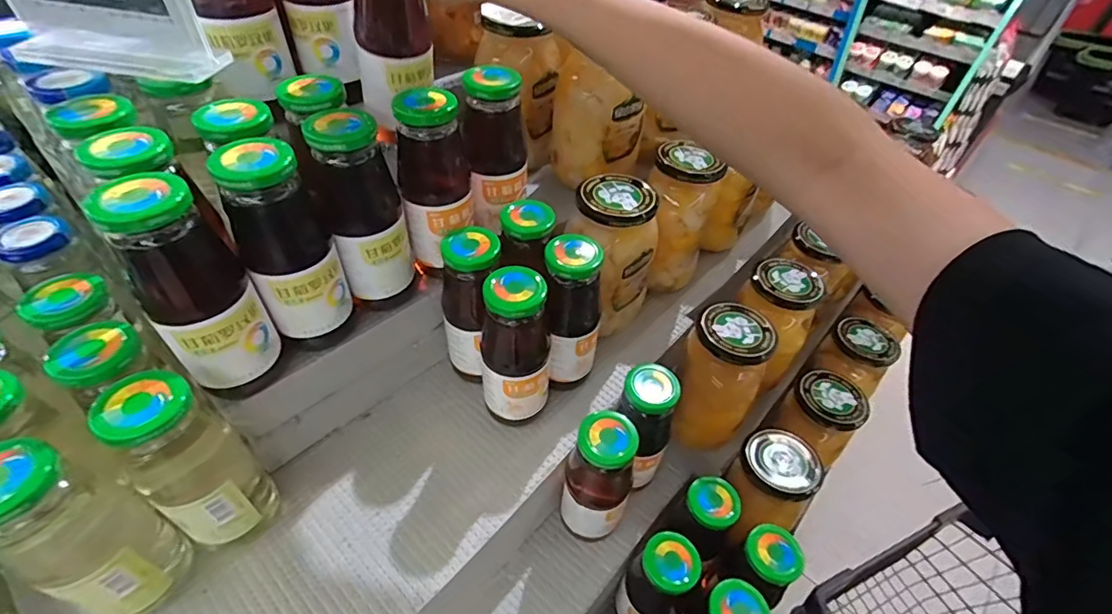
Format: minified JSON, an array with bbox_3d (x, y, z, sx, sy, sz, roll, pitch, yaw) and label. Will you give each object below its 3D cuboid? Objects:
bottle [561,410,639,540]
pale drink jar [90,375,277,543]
[{"bbox_3d":[0.038,0.154,0.454,0.058,0.136,0.053,2,46,-3],"label":"bottle"},{"bbox_3d":[-0.249,0.115,0.353,0.052,0.164,0.058,35,53,26],"label":"pale drink jar"}]

